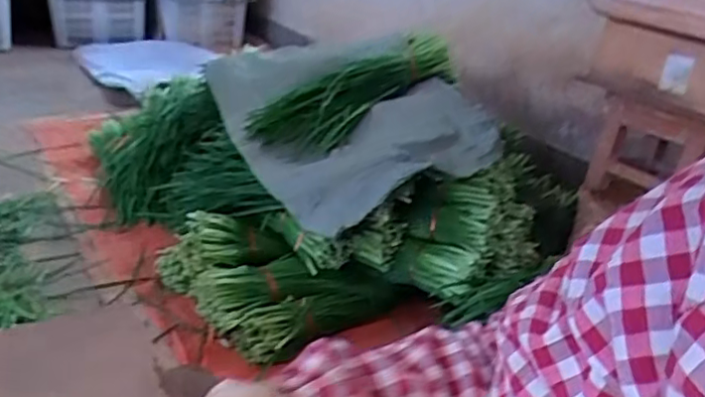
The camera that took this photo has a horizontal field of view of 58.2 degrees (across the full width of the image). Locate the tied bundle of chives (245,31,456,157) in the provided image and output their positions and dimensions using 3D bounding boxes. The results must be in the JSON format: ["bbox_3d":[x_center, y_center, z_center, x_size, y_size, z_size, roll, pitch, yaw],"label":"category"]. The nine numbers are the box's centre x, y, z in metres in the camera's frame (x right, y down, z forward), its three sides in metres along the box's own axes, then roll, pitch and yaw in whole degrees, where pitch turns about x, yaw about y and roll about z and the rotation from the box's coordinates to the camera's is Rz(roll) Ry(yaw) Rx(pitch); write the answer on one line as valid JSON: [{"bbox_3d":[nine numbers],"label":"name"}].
[{"bbox_3d":[0.017,-0.254,1.425,0.527,0.110,0.174,-32,43,-31],"label":"tied bundle of chives"}]

